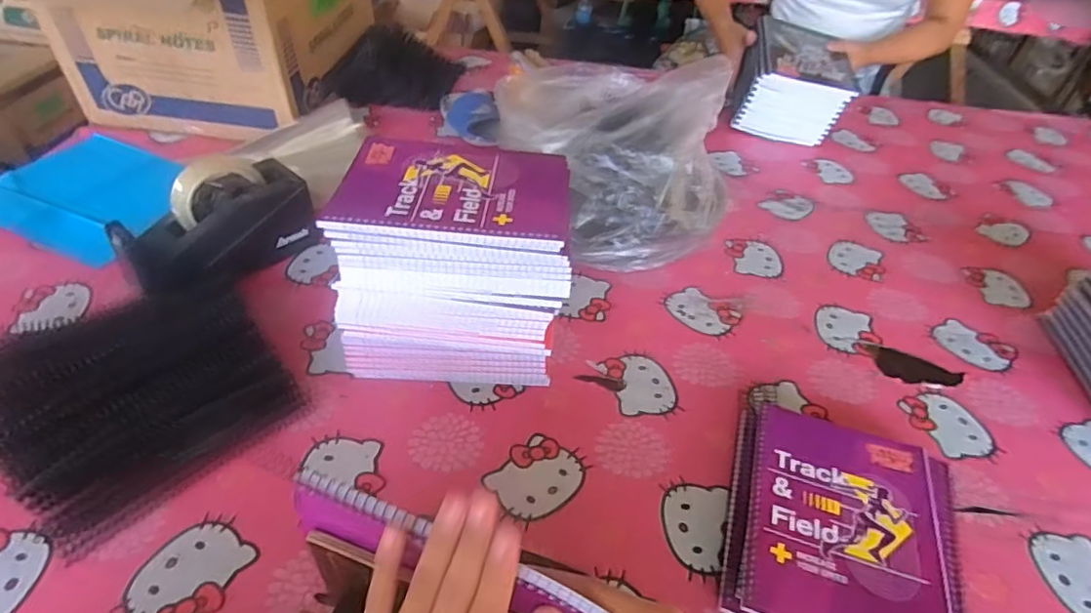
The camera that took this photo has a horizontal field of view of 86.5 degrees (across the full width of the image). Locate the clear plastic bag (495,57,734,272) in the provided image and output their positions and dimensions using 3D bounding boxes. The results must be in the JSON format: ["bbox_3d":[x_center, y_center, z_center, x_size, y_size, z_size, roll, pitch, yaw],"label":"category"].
[{"bbox_3d":[0.082,-0.202,0.755,0.272,0.197,0.294,-2,43,-8],"label":"clear plastic bag"}]

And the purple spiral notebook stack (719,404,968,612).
[{"bbox_3d":[0.240,0.186,0.475,0.169,0.038,0.198,17,44,12],"label":"purple spiral notebook stack"}]

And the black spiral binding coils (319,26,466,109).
[{"bbox_3d":[-0.257,-0.434,1.046,0.180,0.074,0.252,9,43,3],"label":"black spiral binding coils"}]

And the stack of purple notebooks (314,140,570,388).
[{"bbox_3d":[-0.083,-0.038,0.574,0.200,0.186,0.150,6,43,0],"label":"stack of purple notebooks"}]

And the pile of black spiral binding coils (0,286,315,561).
[{"bbox_3d":[-0.363,0.067,0.517,0.209,0.072,0.207,33,49,26],"label":"pile of black spiral binding coils"}]

